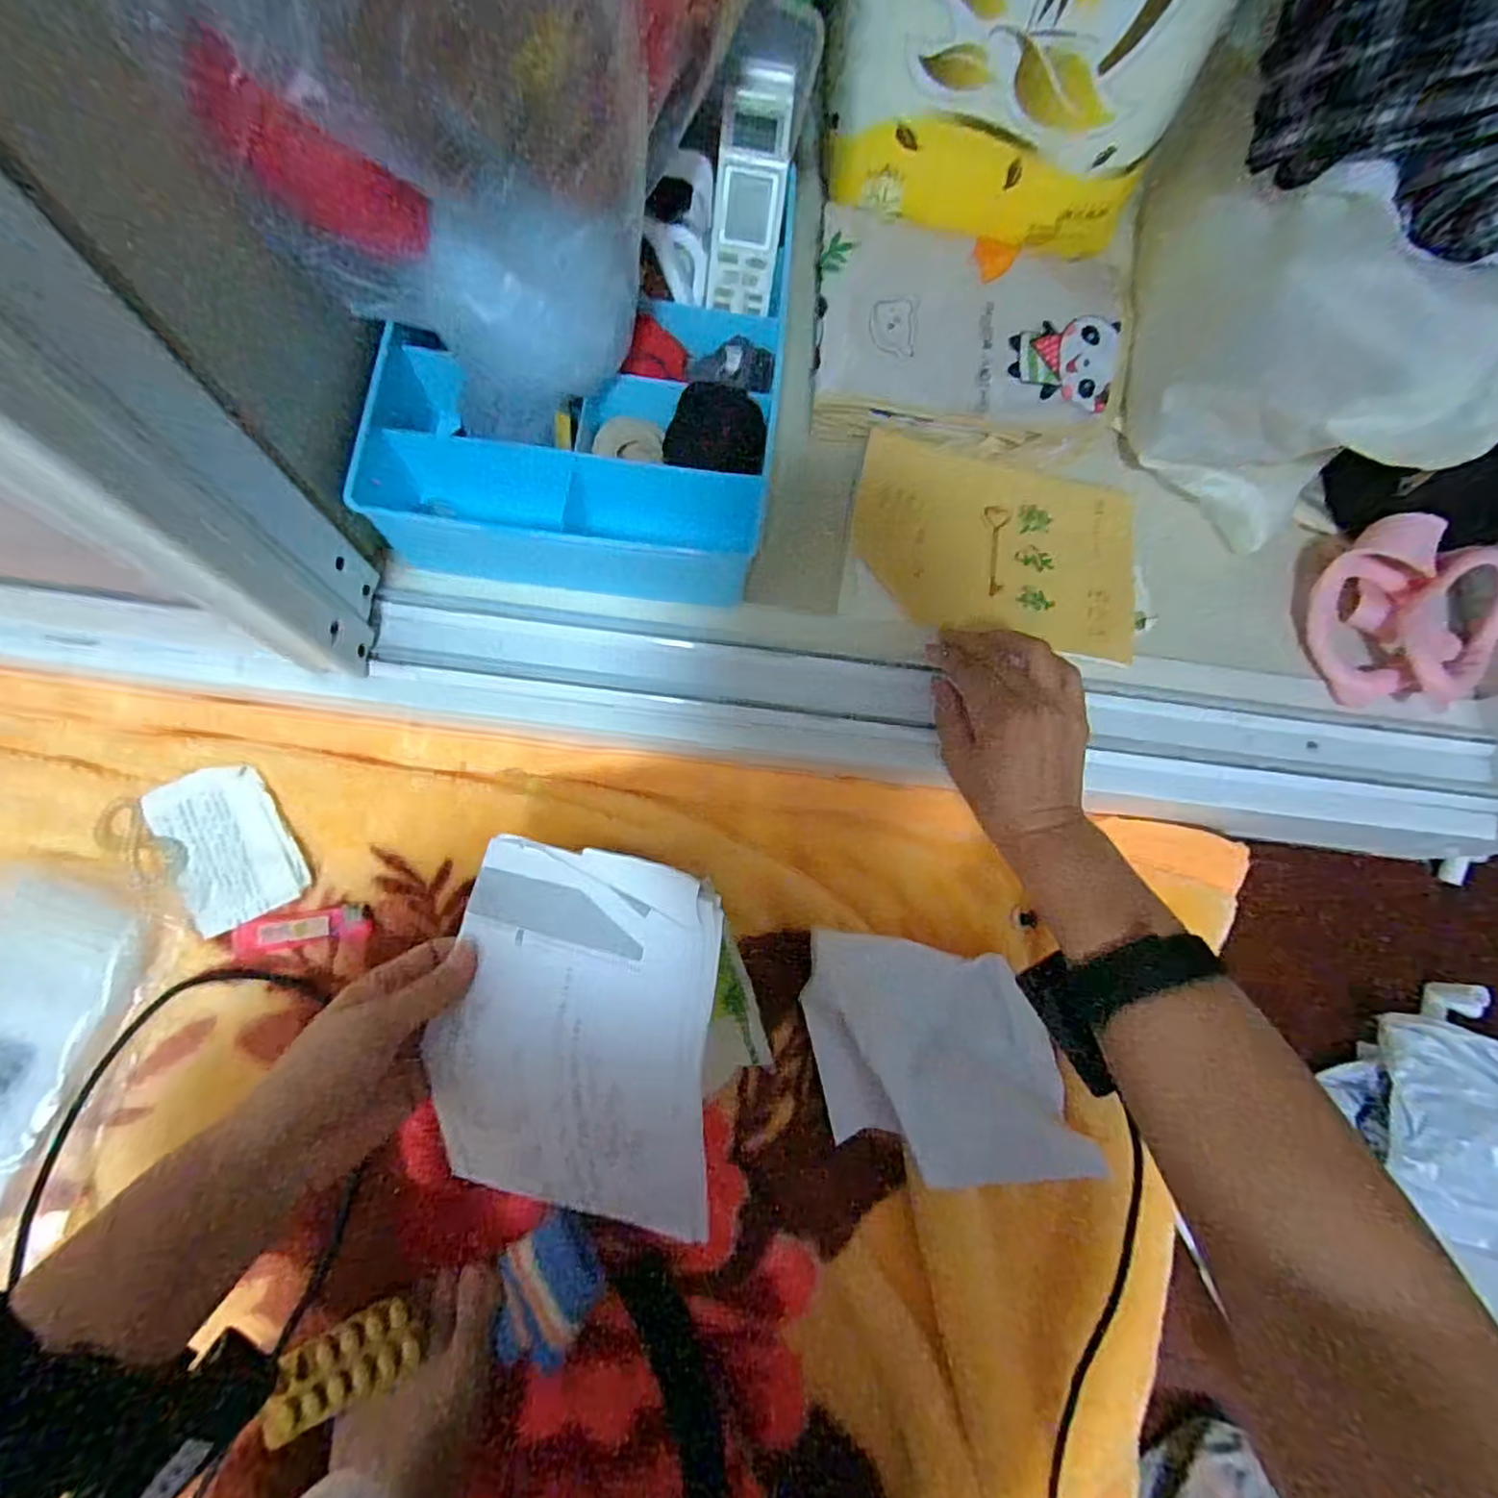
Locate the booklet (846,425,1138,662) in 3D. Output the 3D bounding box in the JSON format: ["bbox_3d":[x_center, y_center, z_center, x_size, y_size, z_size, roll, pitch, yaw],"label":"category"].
[{"bbox_3d":[0.177,-0.148,0.478,0.202,0.017,0.138,12,82,-2],"label":"booklet"}]

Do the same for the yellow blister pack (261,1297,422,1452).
[{"bbox_3d":[-0.236,0.359,0.385,0.083,0.011,0.044,-24,84,-7],"label":"yellow blister pack"}]

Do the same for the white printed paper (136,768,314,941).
[{"bbox_3d":[-0.340,0.062,0.435,0.071,0.005,0.104,-29,83,-10],"label":"white printed paper"}]

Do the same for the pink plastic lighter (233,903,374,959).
[{"bbox_3d":[-0.284,0.116,0.424,0.077,0.009,0.021,-10,83,-5],"label":"pink plastic lighter"}]

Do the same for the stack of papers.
[{"bbox_3d":[-0.085,0.147,0.332,0.145,0.041,0.193,9,94,22],"label":"stack of papers"}]

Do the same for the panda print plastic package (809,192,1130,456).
[{"bbox_3d":[0.173,-0.316,0.498,0.243,0.022,0.175,3,82,-3],"label":"panda print plastic package"}]

